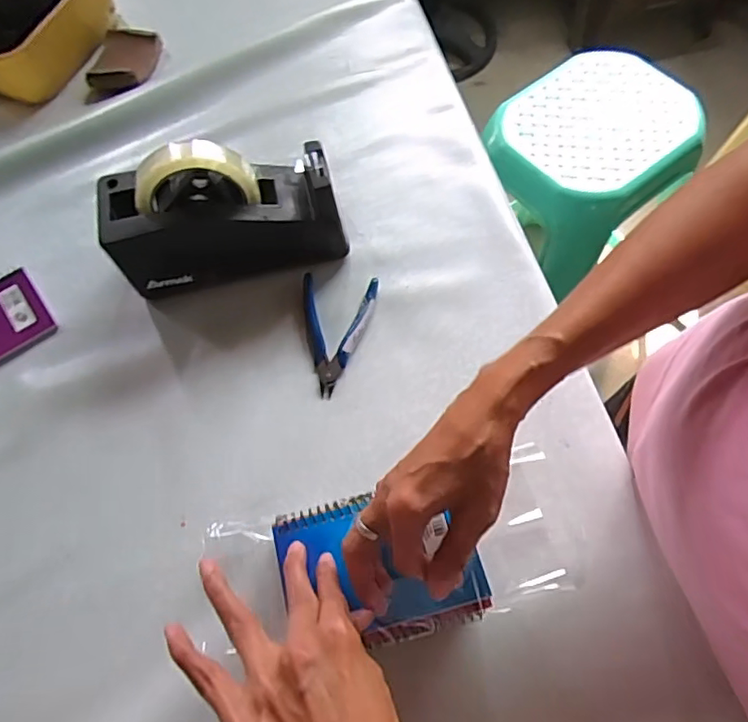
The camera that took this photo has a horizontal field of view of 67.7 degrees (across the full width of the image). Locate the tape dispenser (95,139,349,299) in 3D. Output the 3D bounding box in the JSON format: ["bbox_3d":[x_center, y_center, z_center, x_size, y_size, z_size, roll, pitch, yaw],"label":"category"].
[{"bbox_3d":[-0.132,-0.133,0.492,0.194,0.126,0.070,-11,65,-4],"label":"tape dispenser"}]

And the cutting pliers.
[{"bbox_3d":[-0.038,-0.026,0.498,0.067,0.010,0.115,6,65,5],"label":"cutting pliers"}]

